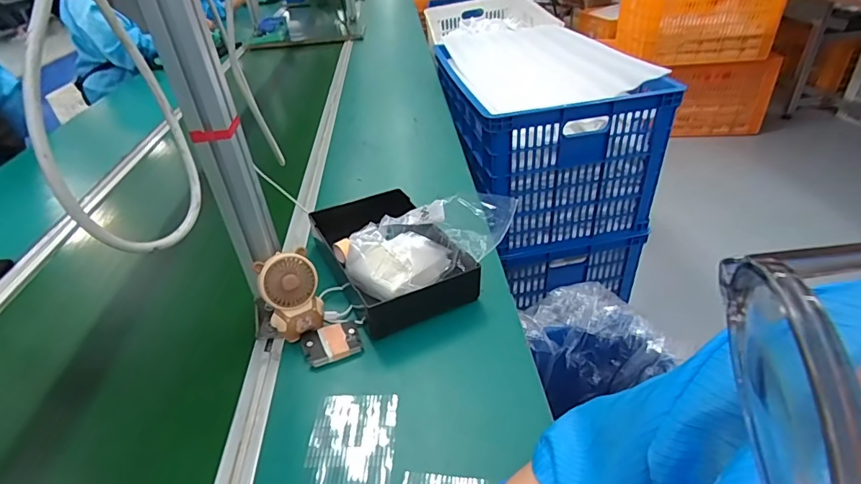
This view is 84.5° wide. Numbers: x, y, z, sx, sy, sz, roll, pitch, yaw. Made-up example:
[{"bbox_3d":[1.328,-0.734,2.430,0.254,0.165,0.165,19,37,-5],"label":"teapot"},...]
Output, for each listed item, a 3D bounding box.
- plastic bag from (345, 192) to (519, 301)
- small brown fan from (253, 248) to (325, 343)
[{"bbox_3d":[-0.004,0.012,0.661,0.207,0.102,0.133,-22,39,-21],"label":"plastic bag"},{"bbox_3d":[-0.169,0.064,0.580,0.066,0.088,0.058,-17,37,-15],"label":"small brown fan"}]

